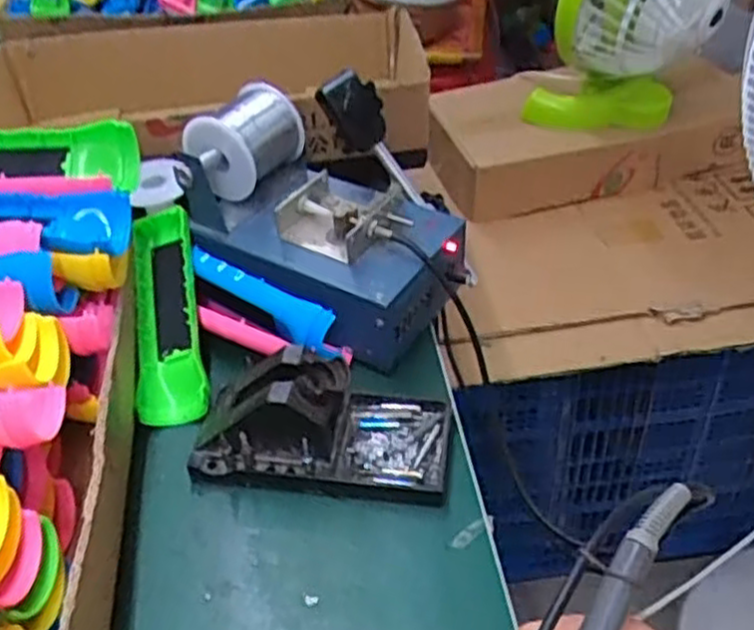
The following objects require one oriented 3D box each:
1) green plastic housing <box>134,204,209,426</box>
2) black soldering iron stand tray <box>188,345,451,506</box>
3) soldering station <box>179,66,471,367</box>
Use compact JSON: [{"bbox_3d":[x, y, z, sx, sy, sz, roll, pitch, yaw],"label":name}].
[{"bbox_3d":[-0.147,-0.003,0.538,0.045,0.033,0.155,-8,69,-7],"label":"green plastic housing"},{"bbox_3d":[-0.034,0.062,0.477,0.154,0.072,0.073,5,42,8],"label":"black soldering iron stand tray"},{"bbox_3d":[-0.042,-0.082,0.568,0.208,0.121,0.142,24,48,26],"label":"soldering station"}]

